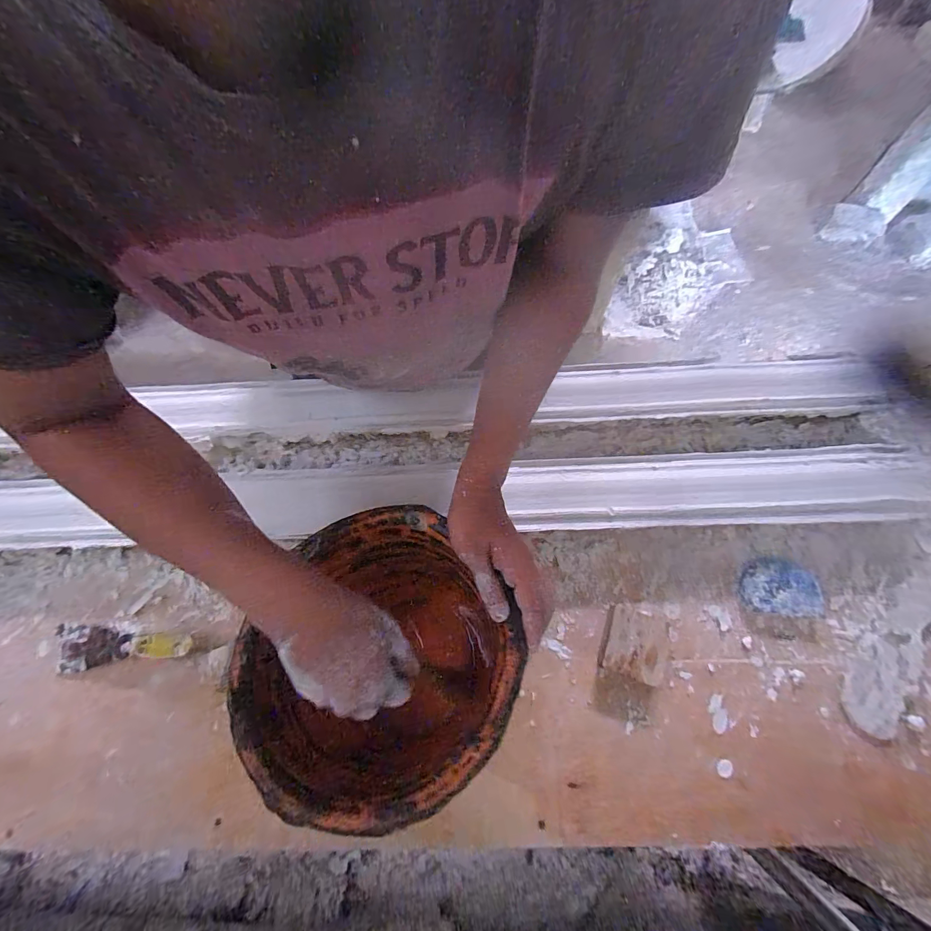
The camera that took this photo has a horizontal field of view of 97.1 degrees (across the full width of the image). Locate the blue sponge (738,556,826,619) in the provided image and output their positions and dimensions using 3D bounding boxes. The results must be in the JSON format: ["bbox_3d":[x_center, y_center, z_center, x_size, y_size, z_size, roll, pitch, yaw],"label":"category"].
[{"bbox_3d":[0.390,0.151,0.513,0.089,0.018,0.067,5,68,6],"label":"blue sponge"}]

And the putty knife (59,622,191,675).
[{"bbox_3d":[-0.448,0.239,0.525,0.200,0.029,0.055,3,67,4],"label":"putty knife"}]

